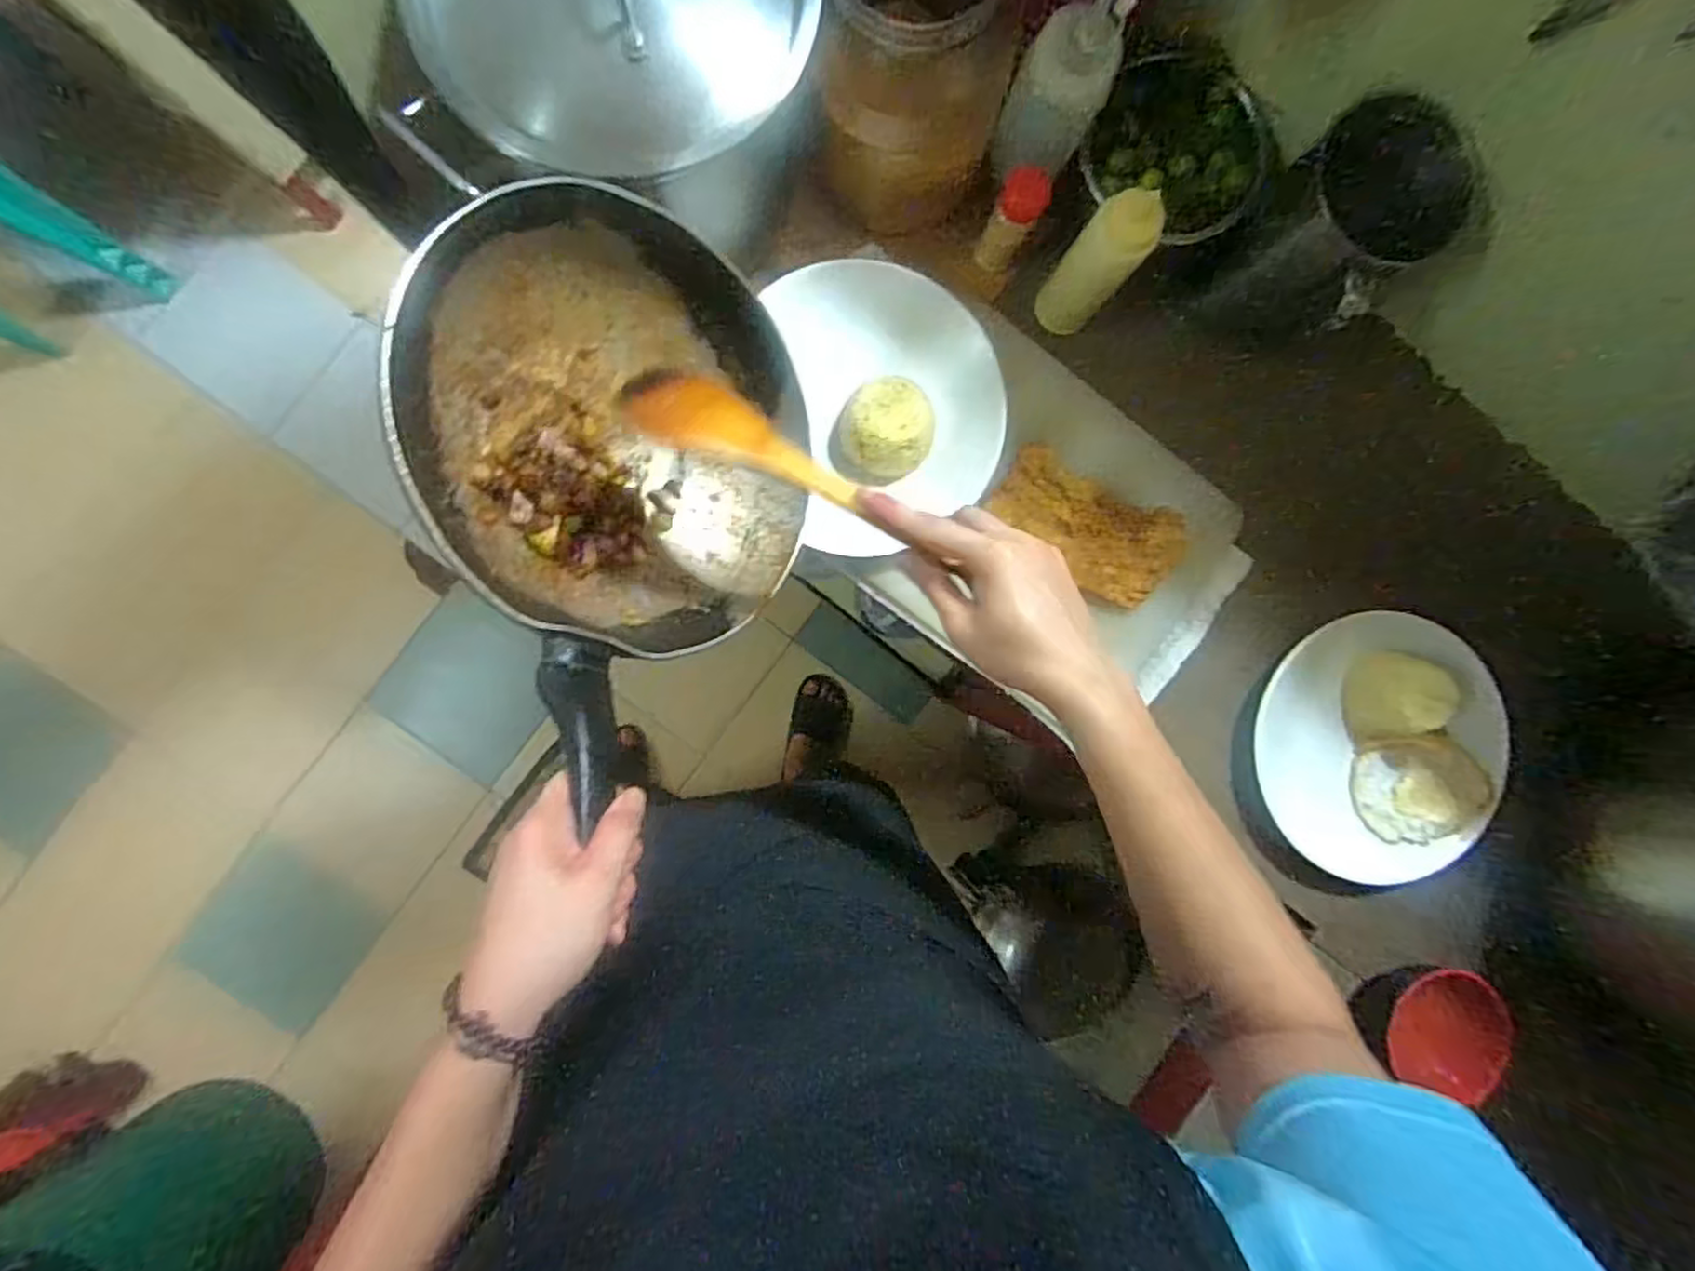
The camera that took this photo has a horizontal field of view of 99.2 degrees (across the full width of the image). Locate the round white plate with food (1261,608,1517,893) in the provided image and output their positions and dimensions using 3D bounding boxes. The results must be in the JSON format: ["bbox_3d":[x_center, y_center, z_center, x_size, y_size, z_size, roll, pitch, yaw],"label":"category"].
[{"bbox_3d":[0.489,0.106,0.654,0.246,0.047,0.233,0,90,-5],"label":"round white plate with food"}]

